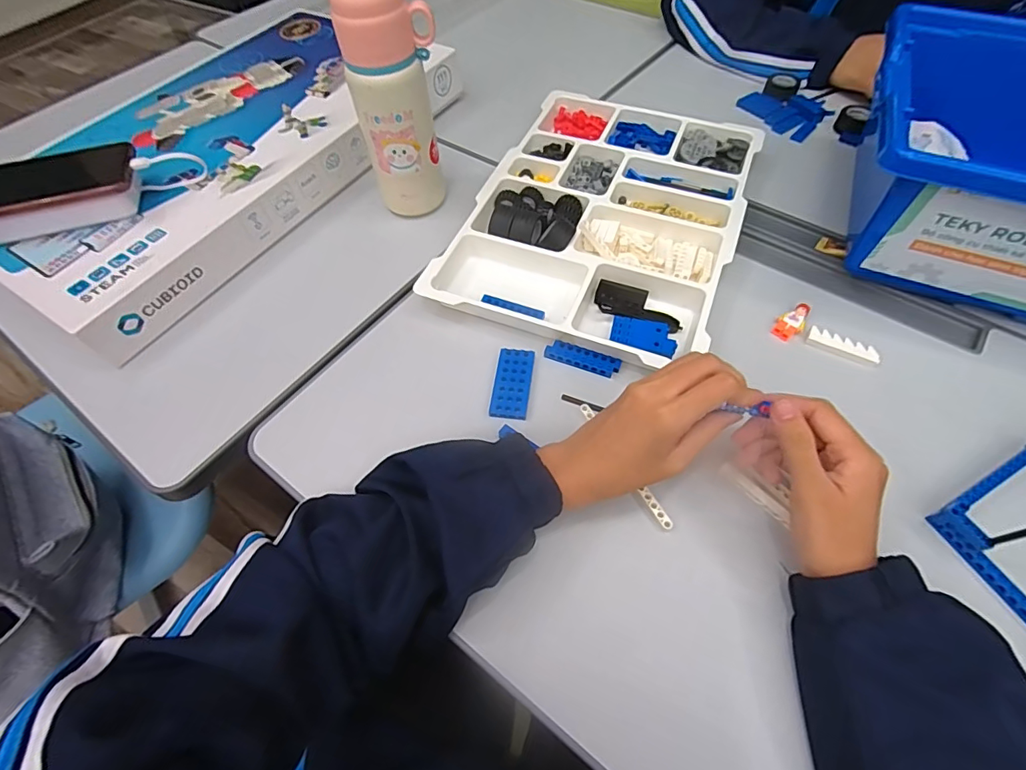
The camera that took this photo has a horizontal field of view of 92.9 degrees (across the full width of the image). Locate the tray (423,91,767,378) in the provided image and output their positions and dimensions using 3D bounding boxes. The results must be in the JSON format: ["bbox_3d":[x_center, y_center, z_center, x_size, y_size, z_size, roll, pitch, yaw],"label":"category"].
[{"bbox_3d":[0.103,-0.191,0.531,0.266,0.035,0.380,19,60,13],"label":"tray"}]

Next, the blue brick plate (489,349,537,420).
[{"bbox_3d":[0.000,-0.002,0.429,0.031,0.006,0.069,6,58,6],"label":"blue brick plate"}]

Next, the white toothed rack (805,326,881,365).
[{"bbox_3d":[0.297,-0.035,0.437,0.059,0.008,0.014,22,61,15],"label":"white toothed rack"}]

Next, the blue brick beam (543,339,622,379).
[{"bbox_3d":[0.063,-0.024,0.439,0.066,0.009,0.020,18,60,13],"label":"blue brick beam"}]

